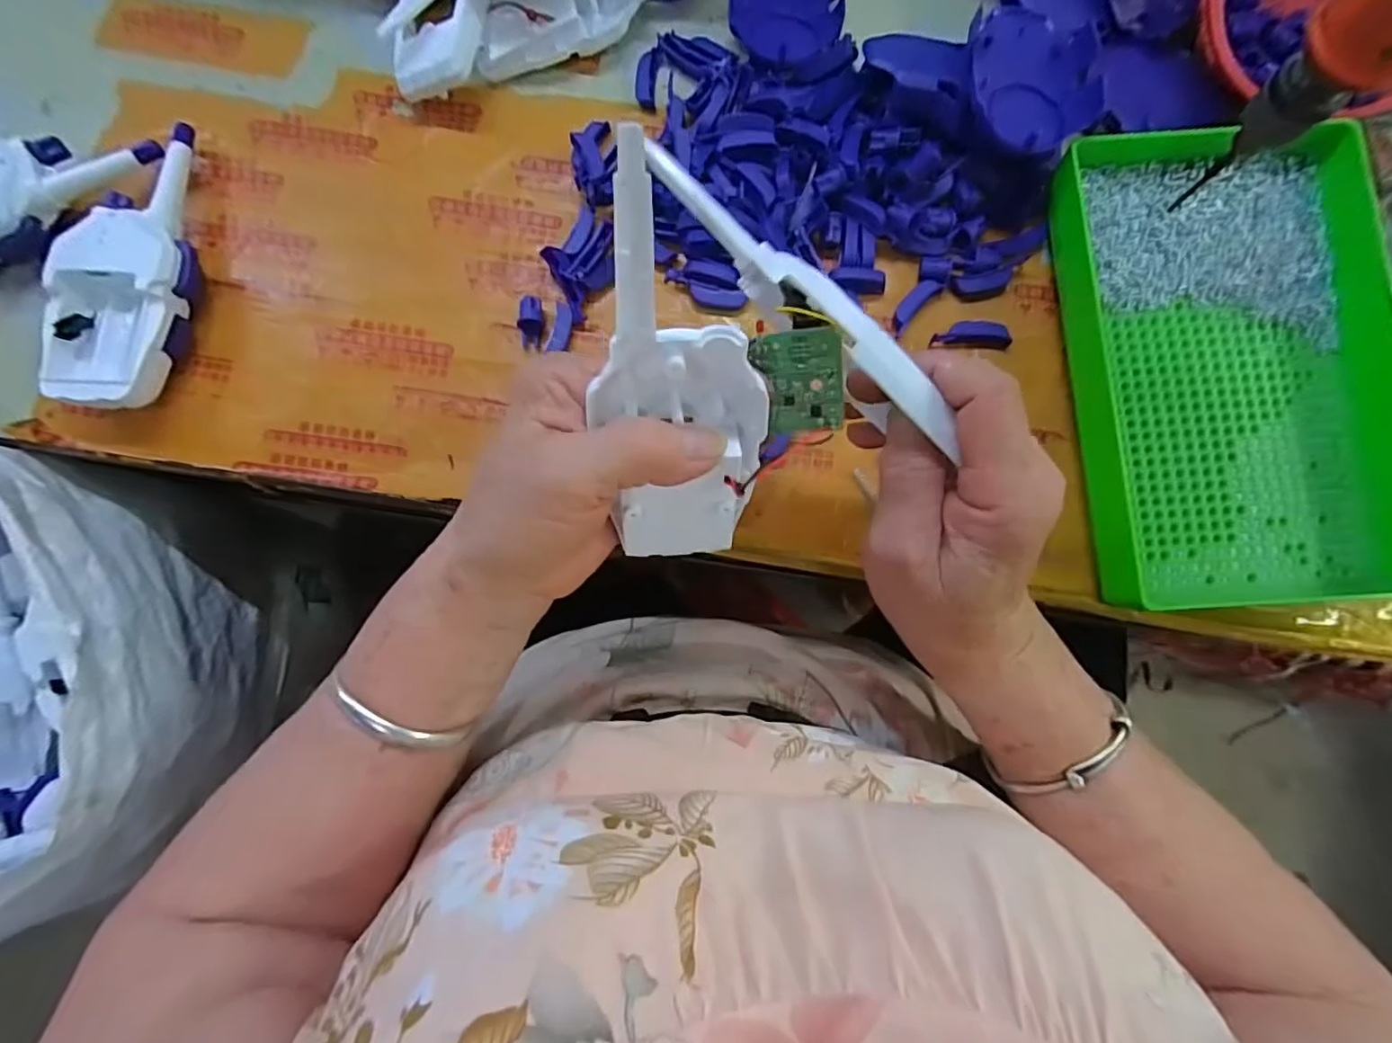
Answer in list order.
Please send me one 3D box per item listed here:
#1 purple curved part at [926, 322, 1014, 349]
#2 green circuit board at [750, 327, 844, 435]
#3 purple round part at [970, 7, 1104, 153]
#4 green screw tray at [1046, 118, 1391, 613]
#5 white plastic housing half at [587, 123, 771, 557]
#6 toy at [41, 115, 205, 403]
[{"bbox_3d":[0.152,-0.104,0.340,0.043,0.007,0.013,4,83,1],"label":"purple curved part"},{"bbox_3d":[0.040,-0.053,0.235,0.032,0.004,0.041,-1,127,14],"label":"green circuit board"},{"bbox_3d":[0.175,-0.228,0.319,0.065,0.019,0.085,3,83,1],"label":"purple round part"},{"bbox_3d":[0.275,-0.083,0.317,0.152,0.037,0.251,-4,83,0],"label":"green screw tray"},{"bbox_3d":[-0.007,-0.046,0.213,0.060,0.156,0.027,-8,44,1],"label":"white plastic housing half"},{"bbox_3d":[-0.314,-0.144,0.343,0.064,0.038,0.171,2,83,0],"label":"toy"}]

